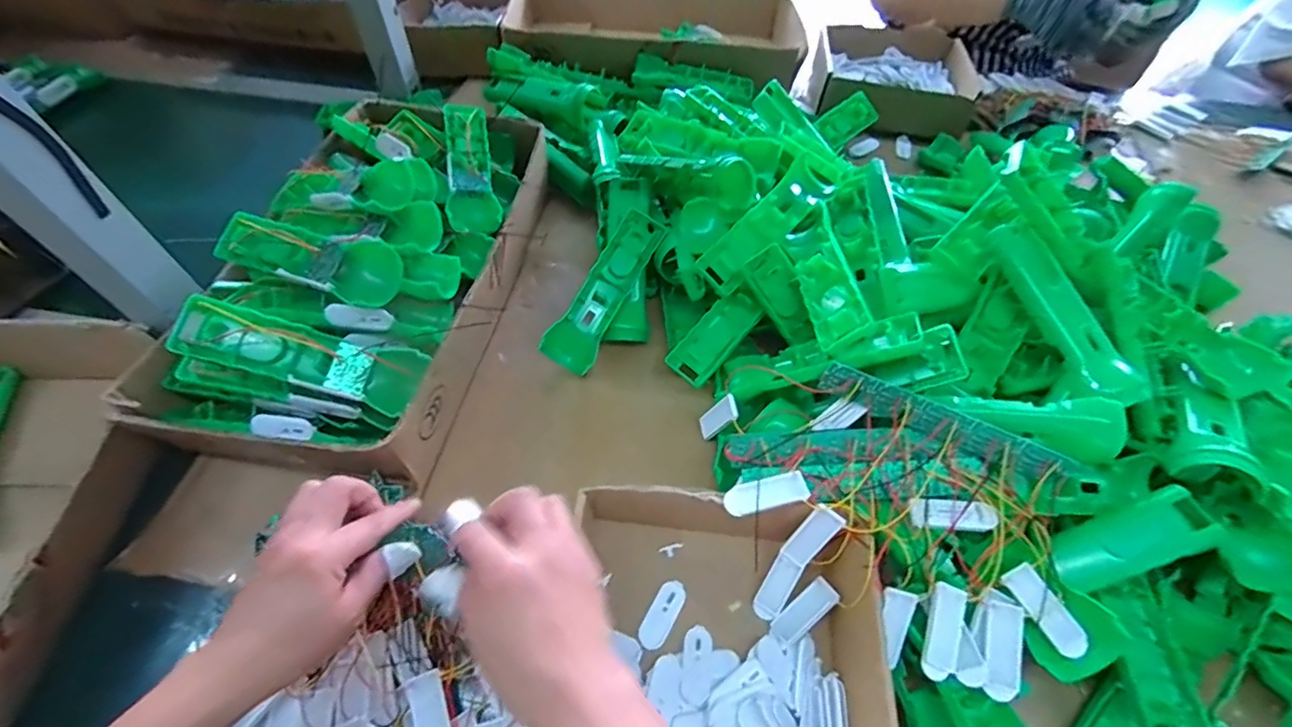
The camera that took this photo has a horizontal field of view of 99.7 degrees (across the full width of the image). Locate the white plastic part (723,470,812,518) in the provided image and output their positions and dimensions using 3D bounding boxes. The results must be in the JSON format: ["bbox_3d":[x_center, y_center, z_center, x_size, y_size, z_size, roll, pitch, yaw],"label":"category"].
[{"bbox_3d":[0.084,0.092,0.380,0.058,0.011,0.022,-13,57,-11],"label":"white plastic part"}]

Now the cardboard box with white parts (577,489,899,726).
[{"bbox_3d":[0.049,0.178,0.364,0.204,0.069,0.193,4,55,0],"label":"cardboard box with white parts"}]

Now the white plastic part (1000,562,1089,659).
[{"bbox_3d":[0.261,0.160,0.353,0.022,0.012,0.056,-25,60,-19],"label":"white plastic part"}]

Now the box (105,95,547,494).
[{"bbox_3d":[-0.251,-0.109,0.510,0.224,0.129,0.418,8,56,3],"label":"box"}]

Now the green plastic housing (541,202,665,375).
[{"bbox_3d":[-0.036,-0.072,0.521,0.043,0.022,0.168,28,79,15],"label":"green plastic housing"}]

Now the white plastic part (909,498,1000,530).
[{"bbox_3d":[0.215,0.105,0.380,0.059,0.009,0.020,3,55,-1],"label":"white plastic part"}]

